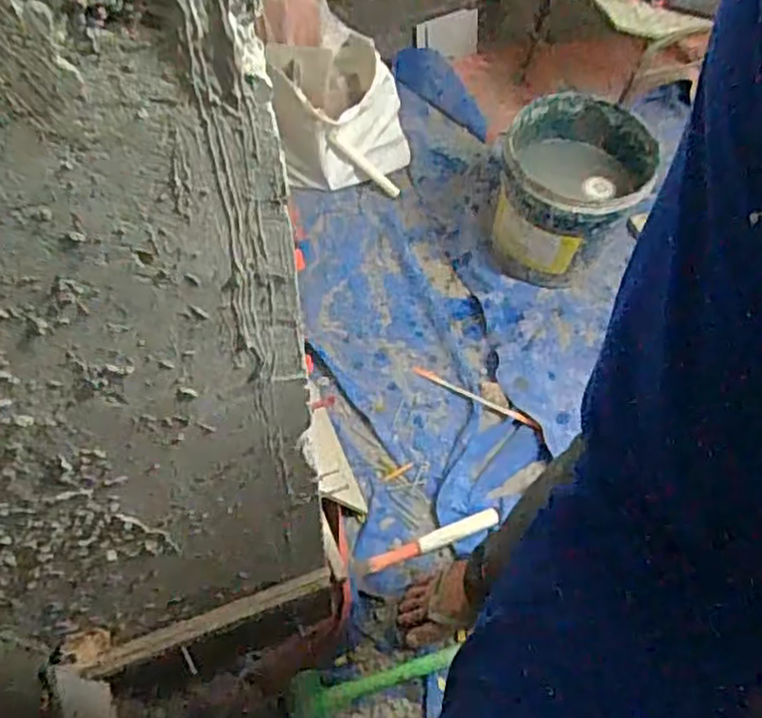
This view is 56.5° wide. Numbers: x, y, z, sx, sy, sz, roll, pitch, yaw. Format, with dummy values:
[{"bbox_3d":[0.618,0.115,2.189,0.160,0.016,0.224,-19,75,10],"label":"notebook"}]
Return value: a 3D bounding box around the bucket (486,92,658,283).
[{"bbox_3d":[0.409,-0.346,1.572,0.292,0.309,0.333,18,60,8],"label":"bucket"}]

